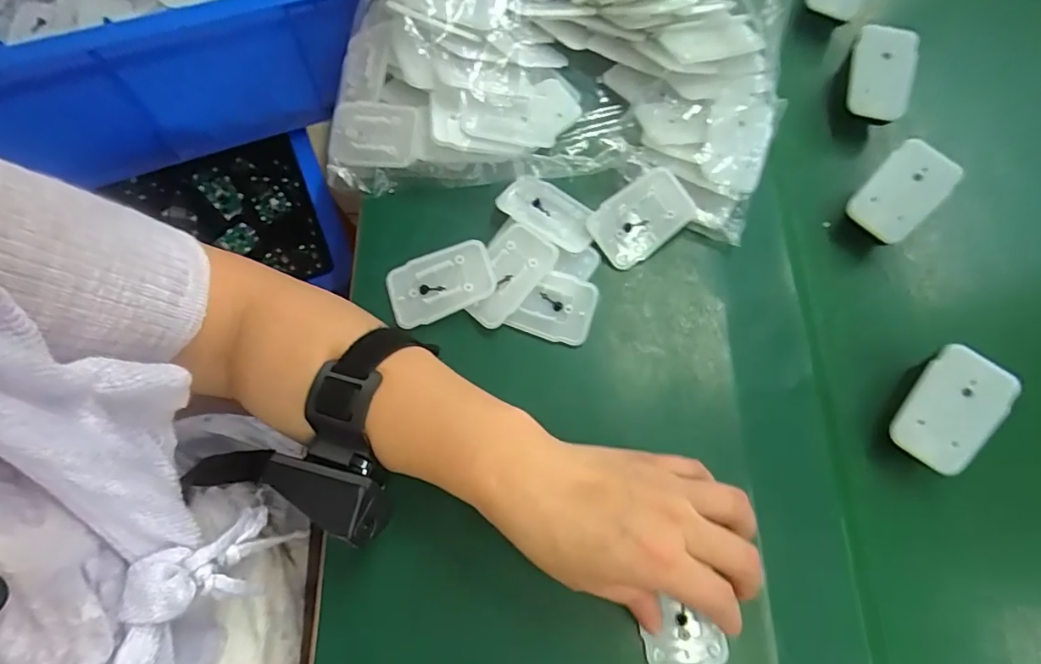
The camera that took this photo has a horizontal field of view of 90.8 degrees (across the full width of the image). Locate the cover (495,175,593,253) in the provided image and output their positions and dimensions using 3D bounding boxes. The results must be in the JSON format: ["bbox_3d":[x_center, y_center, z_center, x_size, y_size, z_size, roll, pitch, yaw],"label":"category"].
[{"bbox_3d":[0.020,-0.082,0.350,0.067,0.012,0.040,35,76,11],"label":"cover"}]

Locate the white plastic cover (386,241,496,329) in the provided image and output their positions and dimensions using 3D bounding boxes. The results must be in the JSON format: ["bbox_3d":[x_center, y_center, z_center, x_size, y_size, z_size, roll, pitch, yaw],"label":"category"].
[{"bbox_3d":[-0.052,-0.031,0.332,0.068,0.009,0.043,-16,73,-4],"label":"white plastic cover"}]

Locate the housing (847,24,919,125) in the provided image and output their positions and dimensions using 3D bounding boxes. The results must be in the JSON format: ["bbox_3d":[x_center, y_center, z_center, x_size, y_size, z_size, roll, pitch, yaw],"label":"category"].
[{"bbox_3d":[0.265,-0.191,0.378,0.053,0.011,0.066,11,92,-9],"label":"housing"}]

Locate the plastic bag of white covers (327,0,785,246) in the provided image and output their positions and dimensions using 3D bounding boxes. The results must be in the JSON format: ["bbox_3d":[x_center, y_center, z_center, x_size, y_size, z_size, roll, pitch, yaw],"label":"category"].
[{"bbox_3d":[0.032,-0.230,0.371,0.309,0.084,0.277,8,73,4],"label":"plastic bag of white covers"}]

